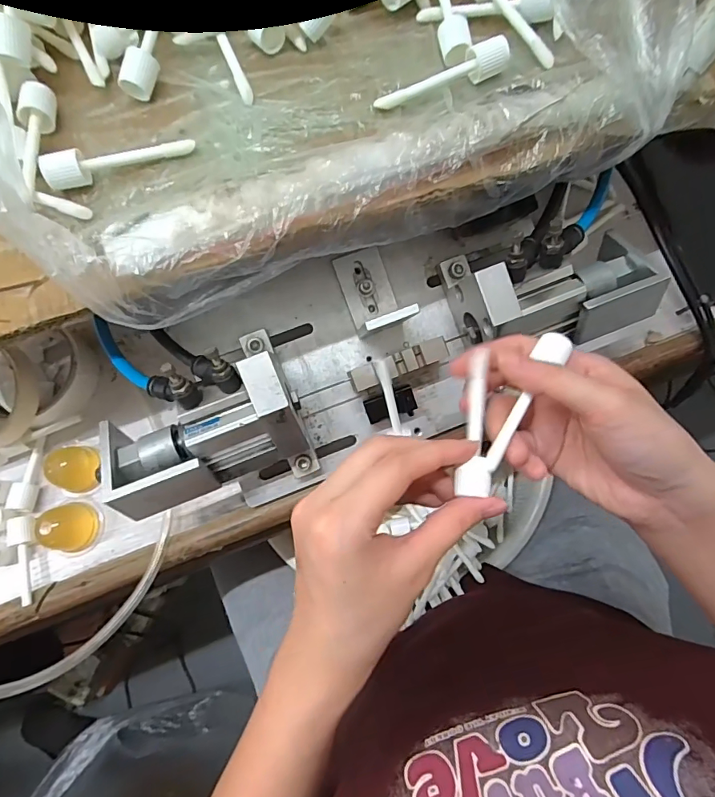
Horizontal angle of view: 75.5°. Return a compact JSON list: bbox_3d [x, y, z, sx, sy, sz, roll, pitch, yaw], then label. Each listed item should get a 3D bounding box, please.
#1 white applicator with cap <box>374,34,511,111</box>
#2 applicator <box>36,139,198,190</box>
[{"bbox_3d":[0.051,-0.189,0.272,0.081,0.015,0.014,-23,77,-4],"label":"white applicator with cap"},{"bbox_3d":[-0.135,-0.138,0.260,0.080,0.021,0.014,-22,77,-4],"label":"applicator"}]

